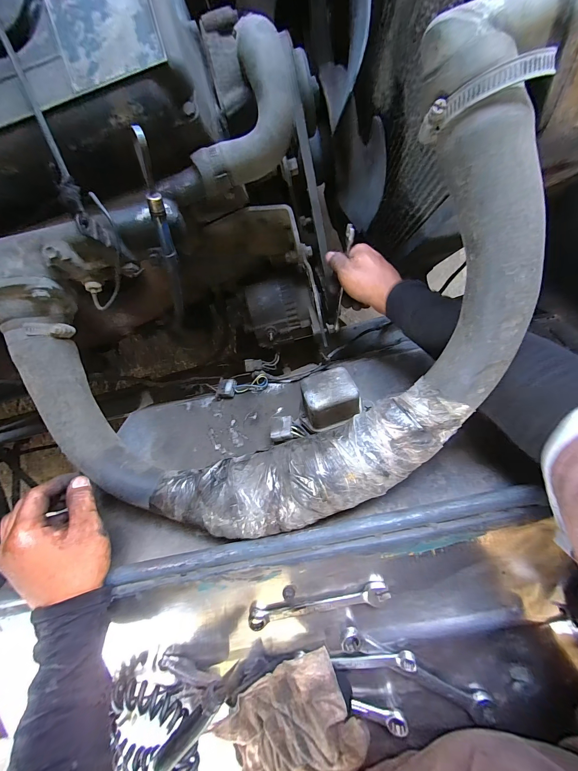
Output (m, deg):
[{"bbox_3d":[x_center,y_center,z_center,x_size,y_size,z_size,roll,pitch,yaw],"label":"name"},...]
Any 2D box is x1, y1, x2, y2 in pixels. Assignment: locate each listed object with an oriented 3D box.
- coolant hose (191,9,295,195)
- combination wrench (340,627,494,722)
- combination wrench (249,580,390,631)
[{"bbox_3d":[-0.036,-0.257,0.278,0.076,0.038,0.136,28,96,-1],"label":"coolant hose"},{"bbox_3d":[0.129,0.292,0.288,0.164,0.016,0.027,21,96,0],"label":"combination wrench"},{"bbox_3d":[0.031,0.228,0.295,0.144,0.010,0.020,-14,95,3],"label":"combination wrench"}]

